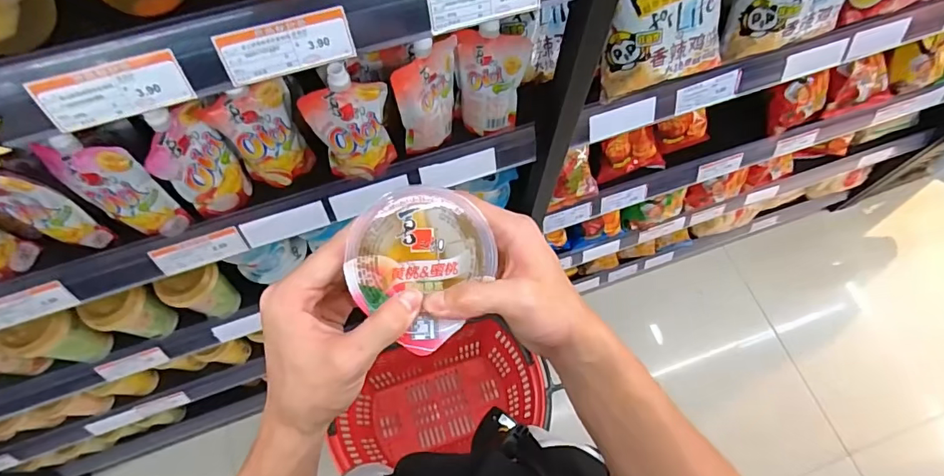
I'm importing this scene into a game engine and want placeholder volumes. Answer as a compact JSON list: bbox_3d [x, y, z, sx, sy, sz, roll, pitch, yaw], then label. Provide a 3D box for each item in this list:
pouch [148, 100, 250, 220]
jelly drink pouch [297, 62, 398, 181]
[{"bbox_3d":[-0.275,-0.075,0.504,0.028,0.153,0.070,31,69,11],"label":"pouch"},{"bbox_3d":[-0.125,-0.117,0.516,0.080,0.160,0.027,-19,69,-9],"label":"jelly drink pouch"}]

